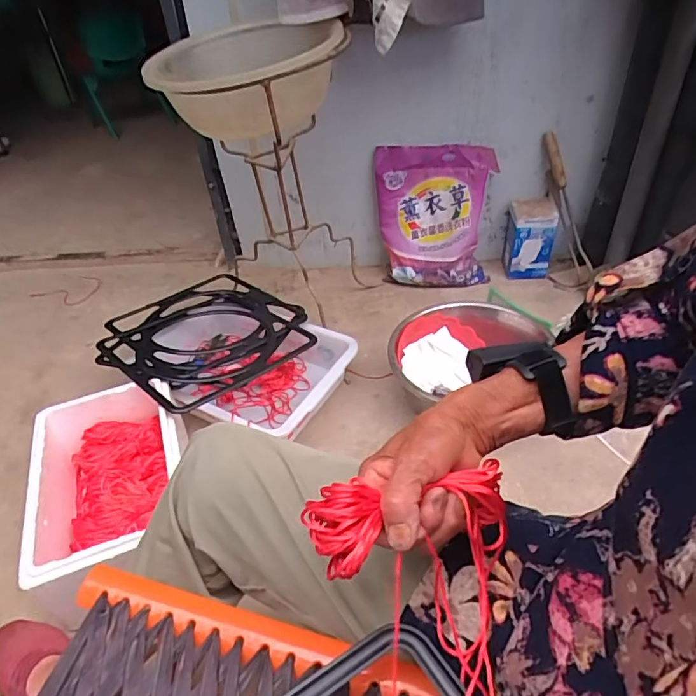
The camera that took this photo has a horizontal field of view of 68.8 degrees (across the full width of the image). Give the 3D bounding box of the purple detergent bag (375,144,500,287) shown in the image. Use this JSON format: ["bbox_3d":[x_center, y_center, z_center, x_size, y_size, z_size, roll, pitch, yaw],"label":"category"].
[{"bbox_3d":[0.207,-0.297,1.224,0.270,0.333,0.089,-1,40,6],"label":"purple detergent bag"}]

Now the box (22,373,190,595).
[{"bbox_3d":[-0.369,0.225,0.827,0.228,0.140,0.326,-18,42,-16],"label":"box"}]

